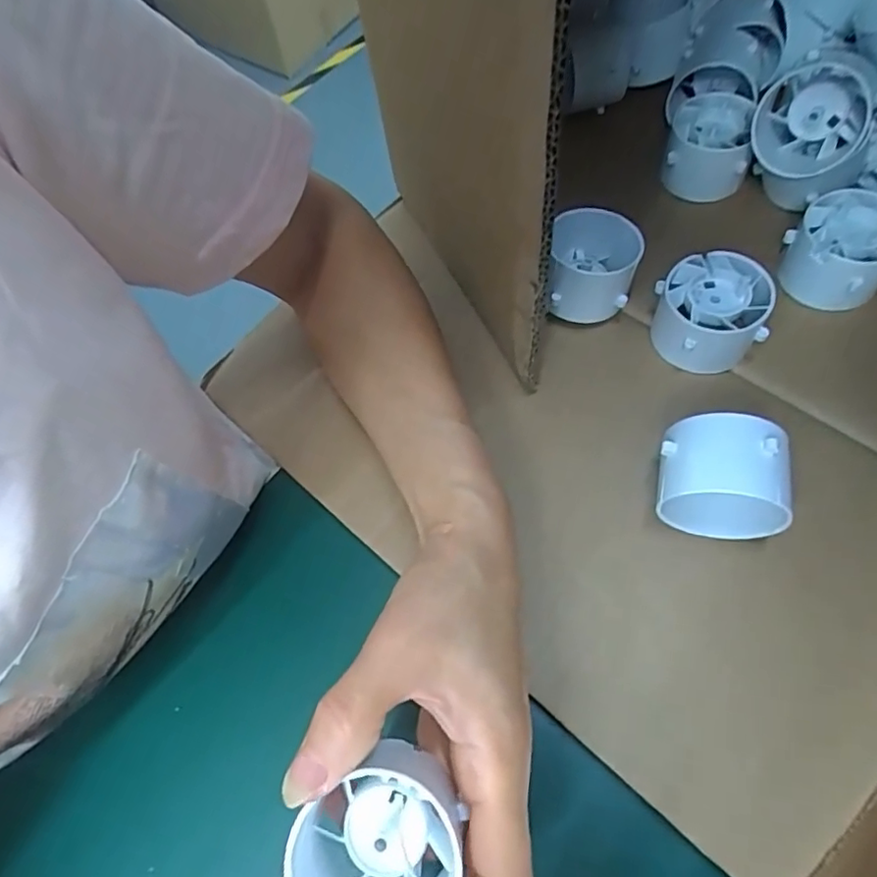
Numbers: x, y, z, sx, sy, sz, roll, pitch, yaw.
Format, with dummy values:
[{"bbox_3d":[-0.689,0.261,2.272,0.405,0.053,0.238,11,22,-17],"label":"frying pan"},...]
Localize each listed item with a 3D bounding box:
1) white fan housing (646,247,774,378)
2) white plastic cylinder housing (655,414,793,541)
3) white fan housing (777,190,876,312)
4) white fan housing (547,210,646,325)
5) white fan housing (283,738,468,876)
[{"bbox_3d":[0.133,-0.060,0.285,0.043,0.041,0.045,-2,63,4],"label":"white fan housing"},{"bbox_3d":[0.115,0.017,0.242,0.048,0.053,0.036,10,65,10],"label":"white plastic cylinder housing"},{"bbox_3d":[0.201,-0.094,0.291,0.047,0.037,0.045,-1,64,2],"label":"white fan housing"},{"bbox_3d":[0.079,-0.090,0.302,0.043,0.032,0.046,7,65,9],"label":"white fan housing"},{"bbox_3d":[-0.015,0.127,0.179,0.047,0.034,0.051,-1,64,2],"label":"white fan housing"}]

